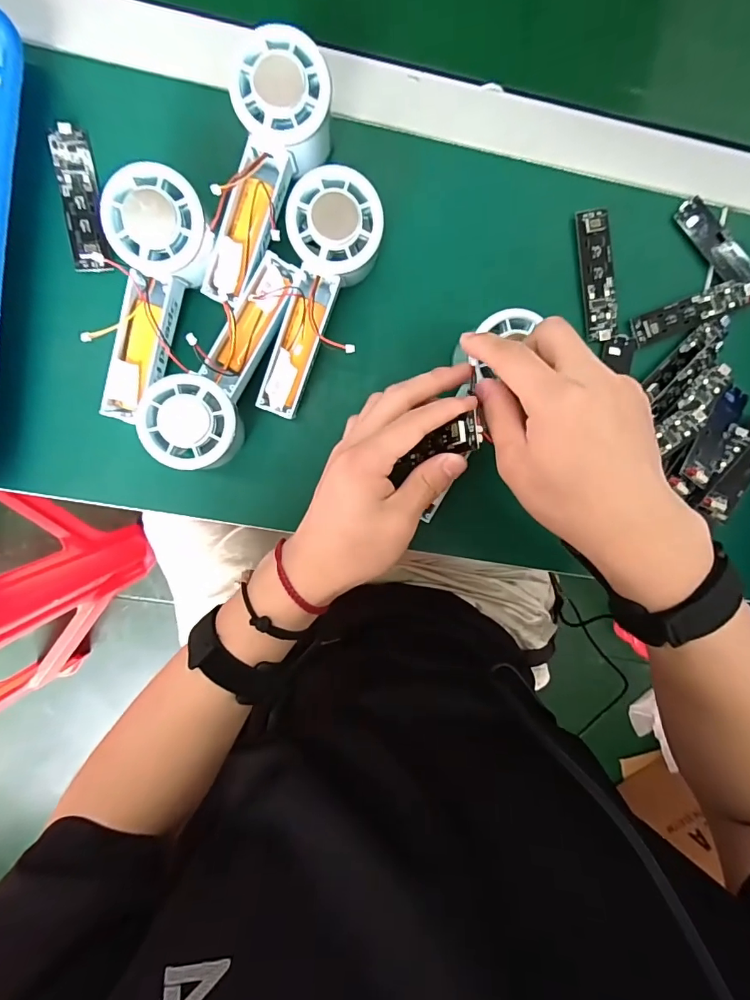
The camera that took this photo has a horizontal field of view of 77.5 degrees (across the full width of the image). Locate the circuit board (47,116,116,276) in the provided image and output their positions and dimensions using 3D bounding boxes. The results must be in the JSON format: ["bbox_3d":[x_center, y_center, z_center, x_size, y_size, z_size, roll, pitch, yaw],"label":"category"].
[{"bbox_3d":[-0.200,-0.204,0.318,0.023,0.006,0.096,-11,94,-24],"label":"circuit board"}]

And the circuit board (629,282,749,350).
[{"bbox_3d":[0.244,-0.143,0.352,0.099,0.010,0.022,-21,99,-1],"label":"circuit board"}]

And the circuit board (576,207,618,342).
[{"bbox_3d":[0.166,-0.167,0.348,0.024,0.006,0.091,-10,98,-3],"label":"circuit board"}]

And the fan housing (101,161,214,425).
[{"bbox_3d":[-0.146,-0.128,0.308,0.055,0.039,0.150,19,111,-6],"label":"fan housing"}]

